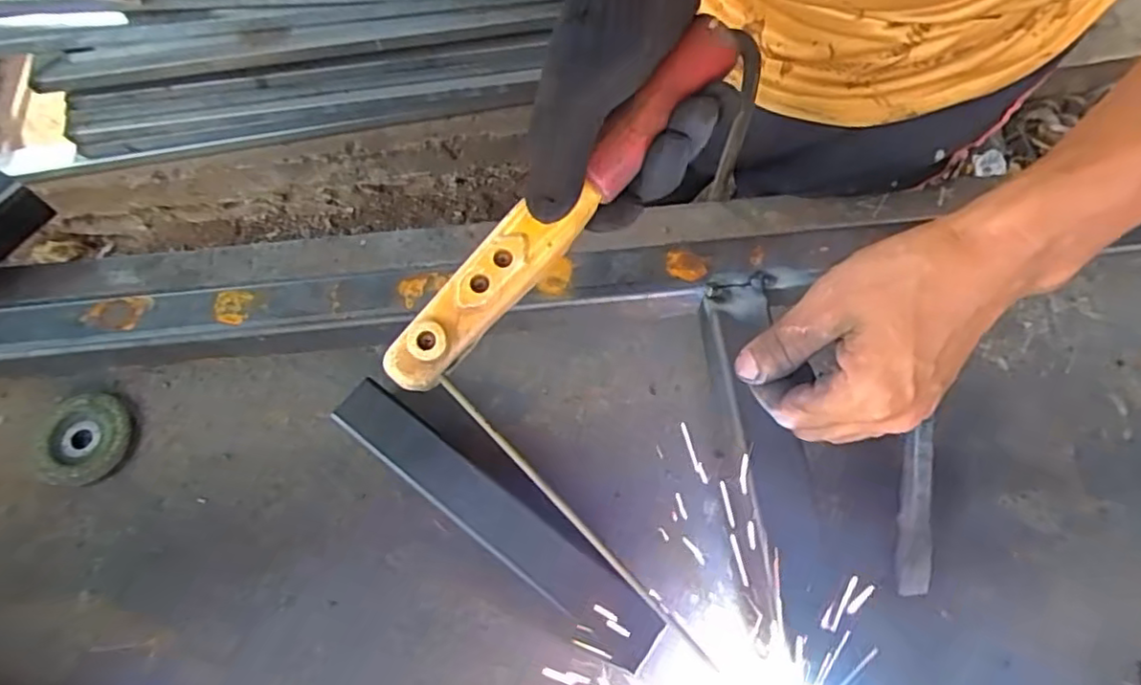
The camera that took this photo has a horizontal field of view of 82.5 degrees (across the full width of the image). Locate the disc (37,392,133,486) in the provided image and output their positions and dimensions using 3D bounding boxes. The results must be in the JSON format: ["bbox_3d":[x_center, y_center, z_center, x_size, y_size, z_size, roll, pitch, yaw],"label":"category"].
[{"bbox_3d":[-0.370,0.074,0.495,0.065,0.010,0.068,0,66,0],"label":"disc"}]

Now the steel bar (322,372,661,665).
[{"bbox_3d":[-0.053,0.121,0.450,0.268,0.043,0.043,36,71,15],"label":"steel bar"}]

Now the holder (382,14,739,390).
[{"bbox_3d":[-0.003,-0.070,0.332,0.030,0.025,0.240,42,87,17],"label":"holder"}]

